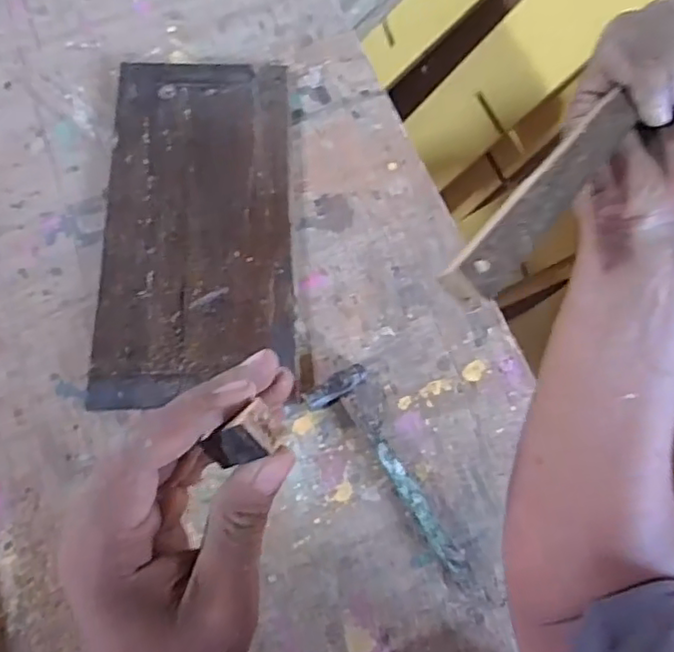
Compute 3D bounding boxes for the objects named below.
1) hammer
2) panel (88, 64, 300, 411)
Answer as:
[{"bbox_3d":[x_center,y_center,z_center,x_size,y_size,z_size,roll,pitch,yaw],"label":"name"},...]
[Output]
[{"bbox_3d":[0.060,0.153,0.664,0.066,0.030,0.236,-31,76,-16],"label":"hammer"},{"bbox_3d":[-0.165,-0.133,0.766,0.220,0.021,0.459,0,70,-7],"label":"panel"}]

